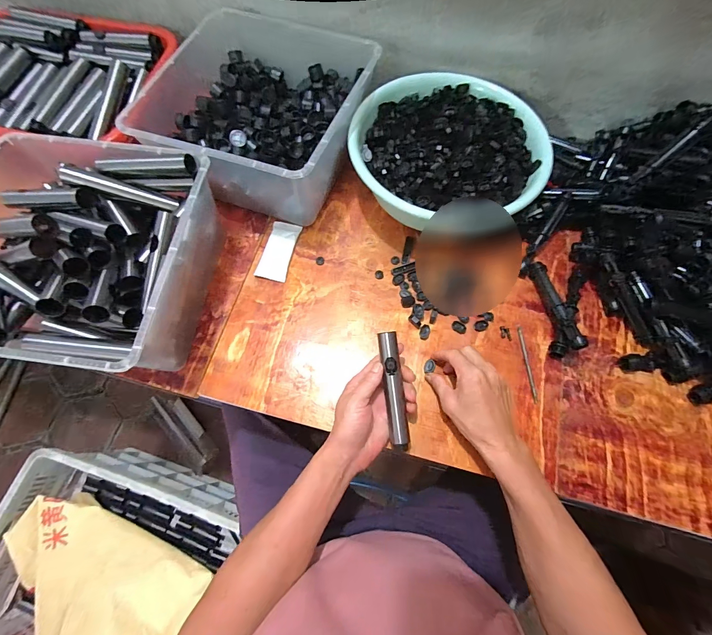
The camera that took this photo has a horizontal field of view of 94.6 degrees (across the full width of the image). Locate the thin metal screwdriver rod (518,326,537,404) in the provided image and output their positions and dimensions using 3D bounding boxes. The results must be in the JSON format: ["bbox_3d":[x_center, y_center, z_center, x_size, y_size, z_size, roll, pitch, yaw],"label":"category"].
[{"bbox_3d":[0.248,0.066,0.476,0.007,0.004,0.111,-2,70,0],"label":"thin metal screwdriver rod"}]

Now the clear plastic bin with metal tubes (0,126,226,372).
[{"bbox_3d":[-0.366,-0.079,0.465,0.304,0.152,0.300,7,70,3],"label":"clear plastic bin with metal tubes"}]

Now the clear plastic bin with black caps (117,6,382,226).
[{"bbox_3d":[-0.144,-0.330,0.554,0.290,0.148,0.306,18,71,7],"label":"clear plastic bin with black caps"}]

